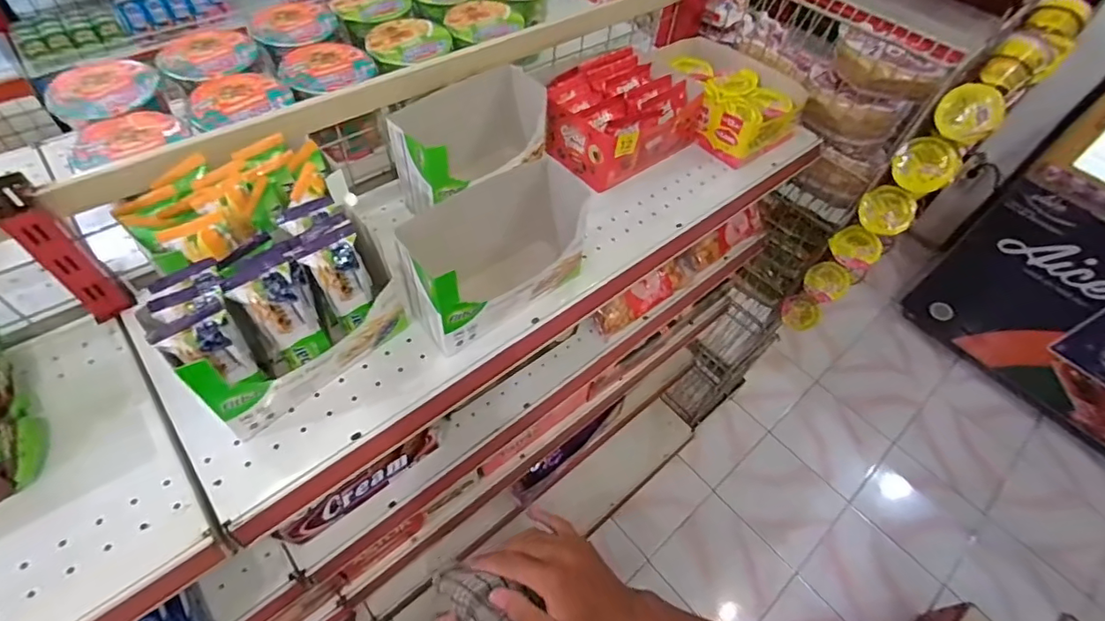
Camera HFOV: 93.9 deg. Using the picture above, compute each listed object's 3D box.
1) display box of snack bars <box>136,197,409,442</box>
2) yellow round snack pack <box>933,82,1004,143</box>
[{"bbox_3d":[-0.229,0.005,0.455,0.175,0.129,0.081,-36,64,-27],"label":"display box of snack bars"},{"bbox_3d":[0.518,-0.247,0.644,0.067,0.062,0.053,39,60,22],"label":"yellow round snack pack"}]

